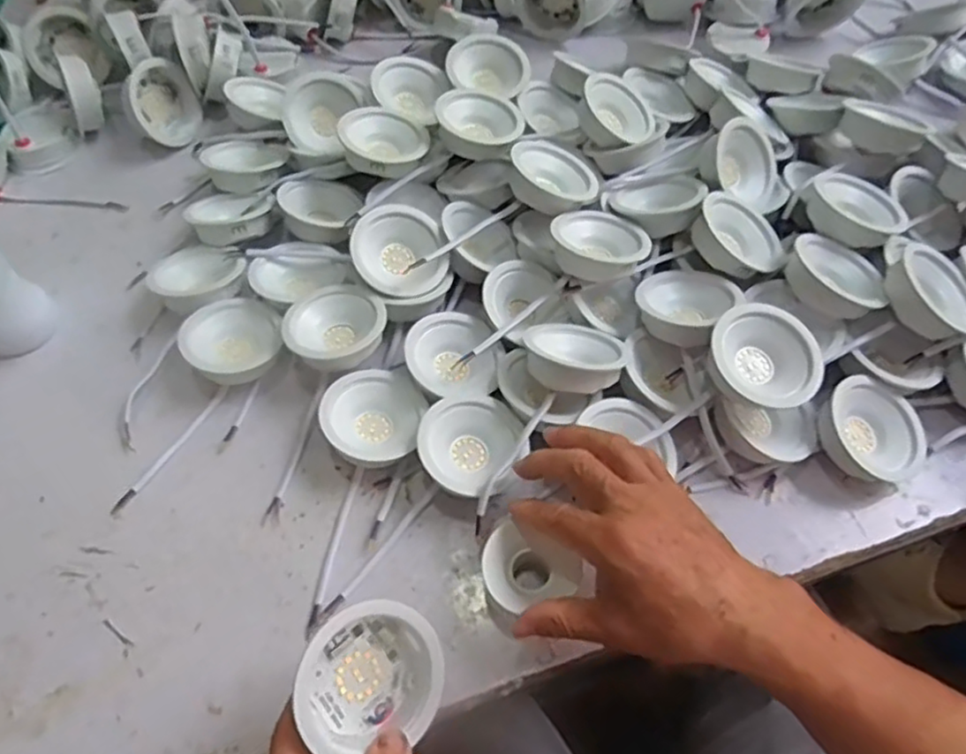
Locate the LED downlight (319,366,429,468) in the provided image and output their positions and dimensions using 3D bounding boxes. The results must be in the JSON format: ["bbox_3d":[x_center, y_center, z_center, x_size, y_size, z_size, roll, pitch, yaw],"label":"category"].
[{"bbox_3d":[-0.071,0.029,0.456,0.067,0.036,0.069,0,60,1],"label":"LED downlight"}]

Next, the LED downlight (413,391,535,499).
[{"bbox_3d":[-0.005,0.048,0.441,0.067,0.041,0.072,0,60,1],"label":"LED downlight"}]

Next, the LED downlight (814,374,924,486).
[{"bbox_3d":[0.258,0.036,0.443,0.061,0.034,0.067,-32,65,-16],"label":"LED downlight"}]

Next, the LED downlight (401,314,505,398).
[{"bbox_3d":[-0.021,-0.015,0.473,0.066,0.030,0.066,10,61,7],"label":"LED downlight"}]

